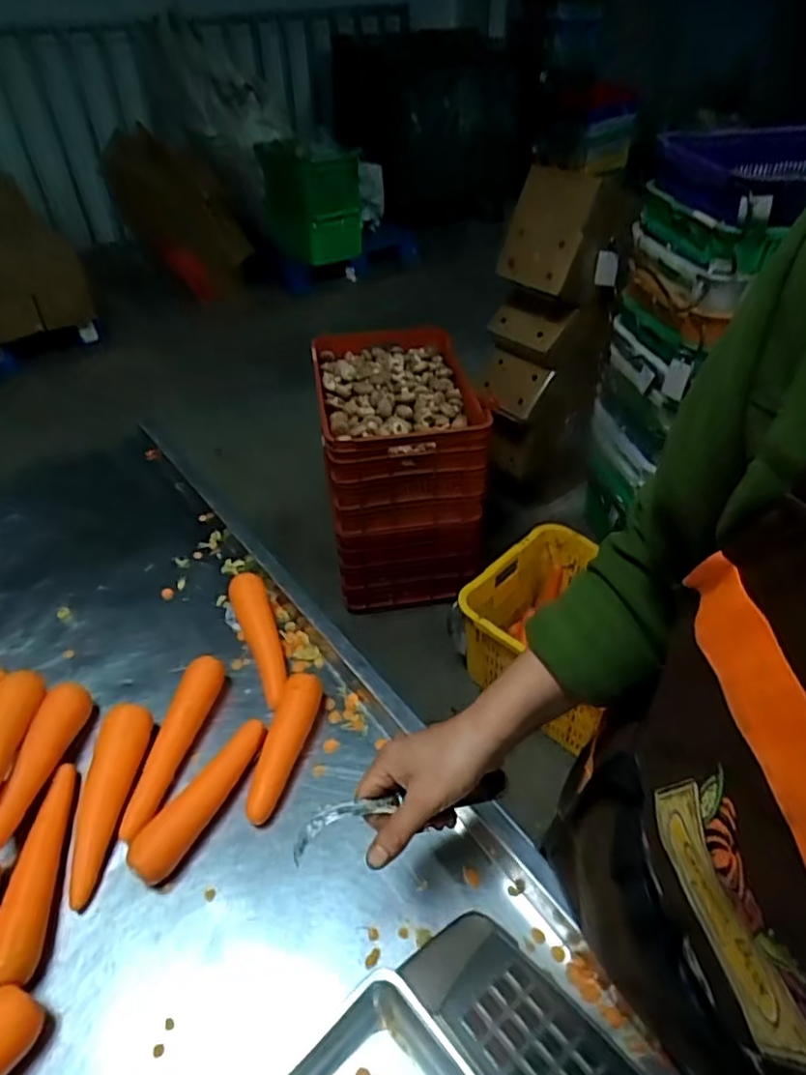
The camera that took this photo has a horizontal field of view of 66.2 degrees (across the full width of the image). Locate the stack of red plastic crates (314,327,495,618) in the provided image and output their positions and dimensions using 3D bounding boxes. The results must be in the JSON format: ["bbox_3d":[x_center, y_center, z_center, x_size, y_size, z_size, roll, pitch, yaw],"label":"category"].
[{"bbox_3d":[-0.009,-0.207,1.845,0.431,0.569,0.557,-7,42,-7],"label":"stack of red plastic crates"}]

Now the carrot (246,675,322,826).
[{"bbox_3d":[-0.125,0.215,0.655,0.037,0.044,0.159,10,43,12],"label":"carrot"}]

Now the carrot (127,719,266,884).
[{"bbox_3d":[-0.193,0.258,0.617,0.039,0.037,0.175,21,46,23],"label":"carrot"}]

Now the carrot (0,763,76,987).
[{"bbox_3d":[-0.331,0.303,0.572,0.037,0.045,0.191,-5,42,-4],"label":"carrot"}]

